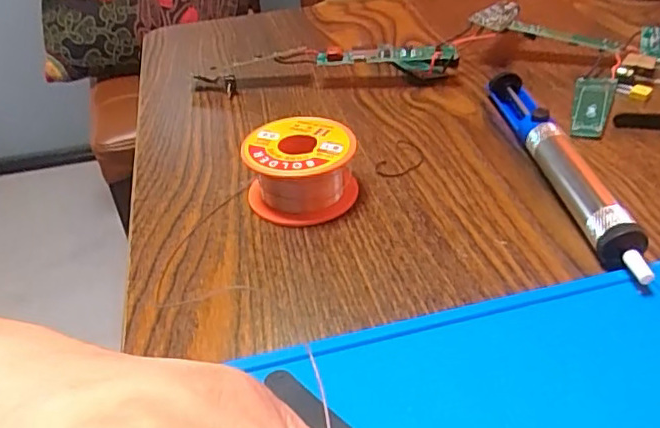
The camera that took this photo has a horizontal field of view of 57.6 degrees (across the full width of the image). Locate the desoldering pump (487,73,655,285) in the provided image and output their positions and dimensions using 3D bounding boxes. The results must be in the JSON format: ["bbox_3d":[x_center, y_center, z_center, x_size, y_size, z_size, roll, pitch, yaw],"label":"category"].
[{"bbox_3d":[0.115,-0.028,0.296,0.025,0.021,0.174,-6,37,-2],"label":"desoldering pump"}]

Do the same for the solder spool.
[{"bbox_3d":[-0.014,-0.021,0.291,0.052,0.032,0.046,-7,37,-4],"label":"solder spool"}]

